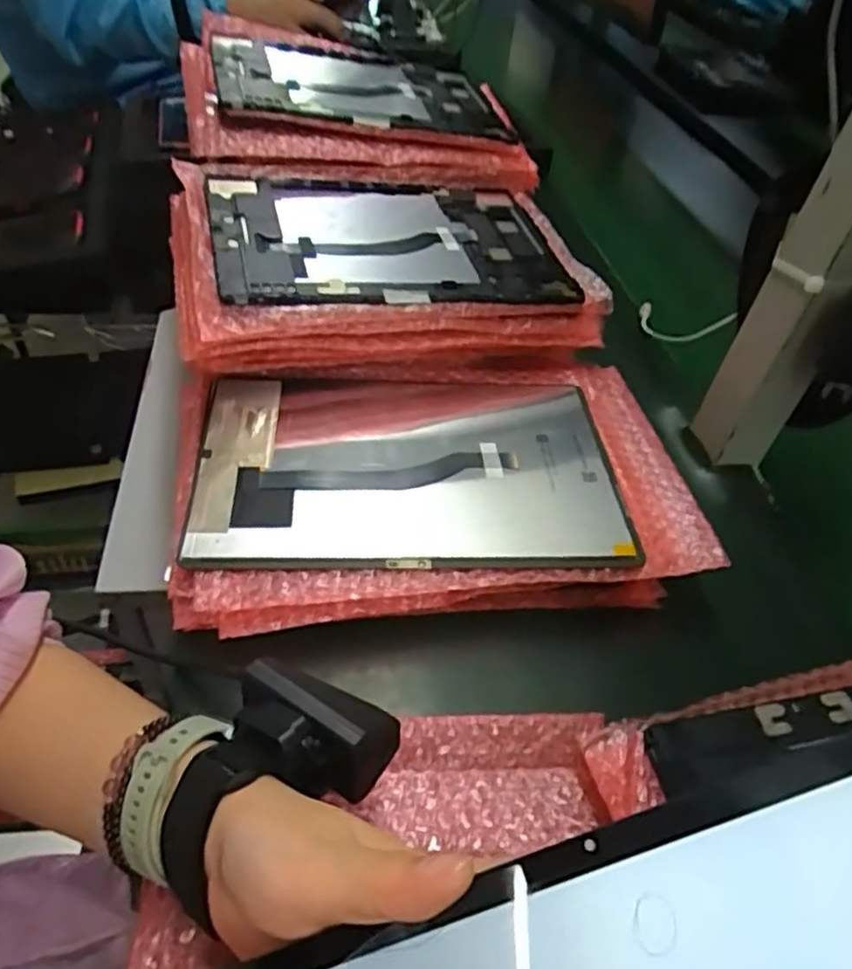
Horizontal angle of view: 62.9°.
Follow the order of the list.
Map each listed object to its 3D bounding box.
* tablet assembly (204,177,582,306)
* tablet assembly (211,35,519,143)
[{"bbox_3d":[-0.026,-0.179,0.513,0.250,0.011,0.165,-5,50,-18],"label":"tablet assembly"},{"bbox_3d":[-0.052,-0.352,0.620,0.260,0.012,0.164,-2,49,-19],"label":"tablet assembly"}]

